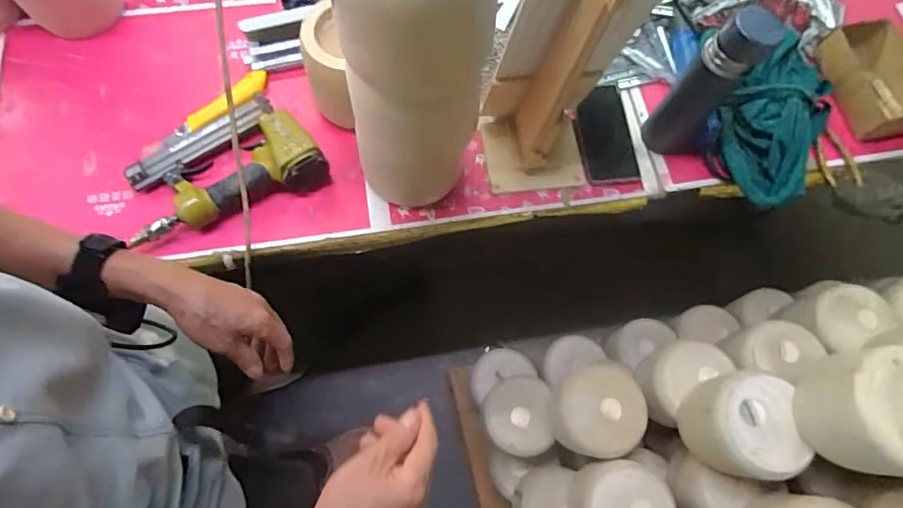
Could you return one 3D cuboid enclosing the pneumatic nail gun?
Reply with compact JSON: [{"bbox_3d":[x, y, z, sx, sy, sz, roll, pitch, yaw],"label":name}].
[{"bbox_3d":[-0.314,-0.154,0.688,0.233,0.061,0.214,-22,73,-10],"label":"pneumatic nail gun"}]

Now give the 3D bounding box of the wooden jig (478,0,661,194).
[{"bbox_3d":[0.132,-0.206,0.565,0.147,0.369,0.109,-3,70,-4],"label":"wooden jig"}]

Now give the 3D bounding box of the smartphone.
[{"bbox_3d":[0.222,-0.177,0.744,0.076,0.010,0.157,-5,70,-5],"label":"smartphone"}]

